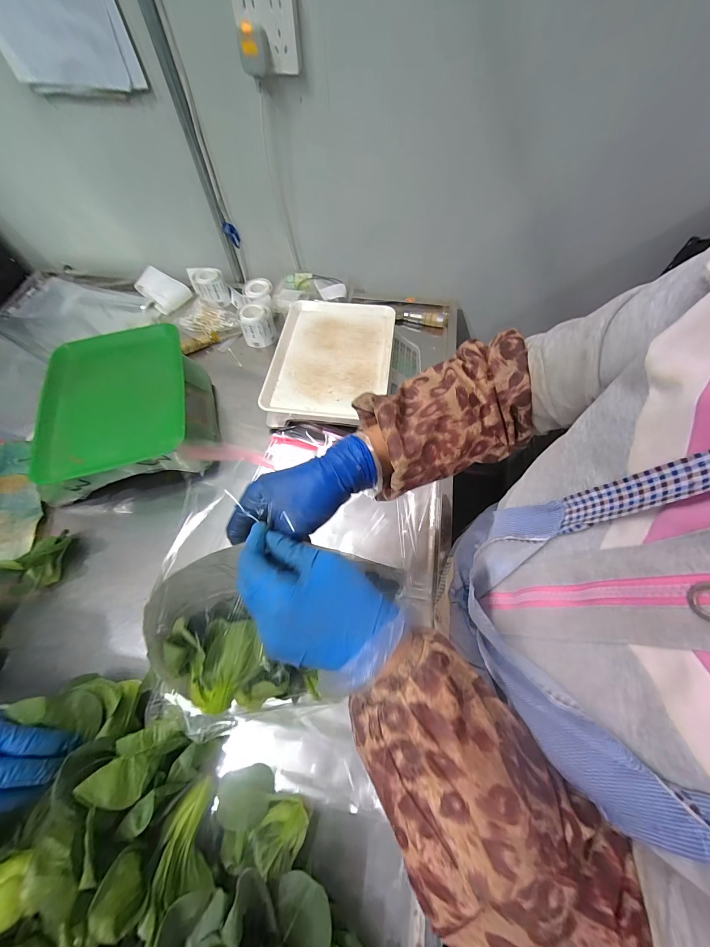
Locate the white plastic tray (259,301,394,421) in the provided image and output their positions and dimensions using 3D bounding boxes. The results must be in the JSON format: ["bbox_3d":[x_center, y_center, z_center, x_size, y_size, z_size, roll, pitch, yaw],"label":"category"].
[{"bbox_3d":[-0.039,-0.220,0.599,0.208,0.021,0.273,5,62,4],"label":"white plastic tray"}]

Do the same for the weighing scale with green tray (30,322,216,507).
[{"bbox_3d":[-0.393,-0.097,0.561,0.263,0.124,0.290,-10,62,-3],"label":"weighing scale with green tray"}]

